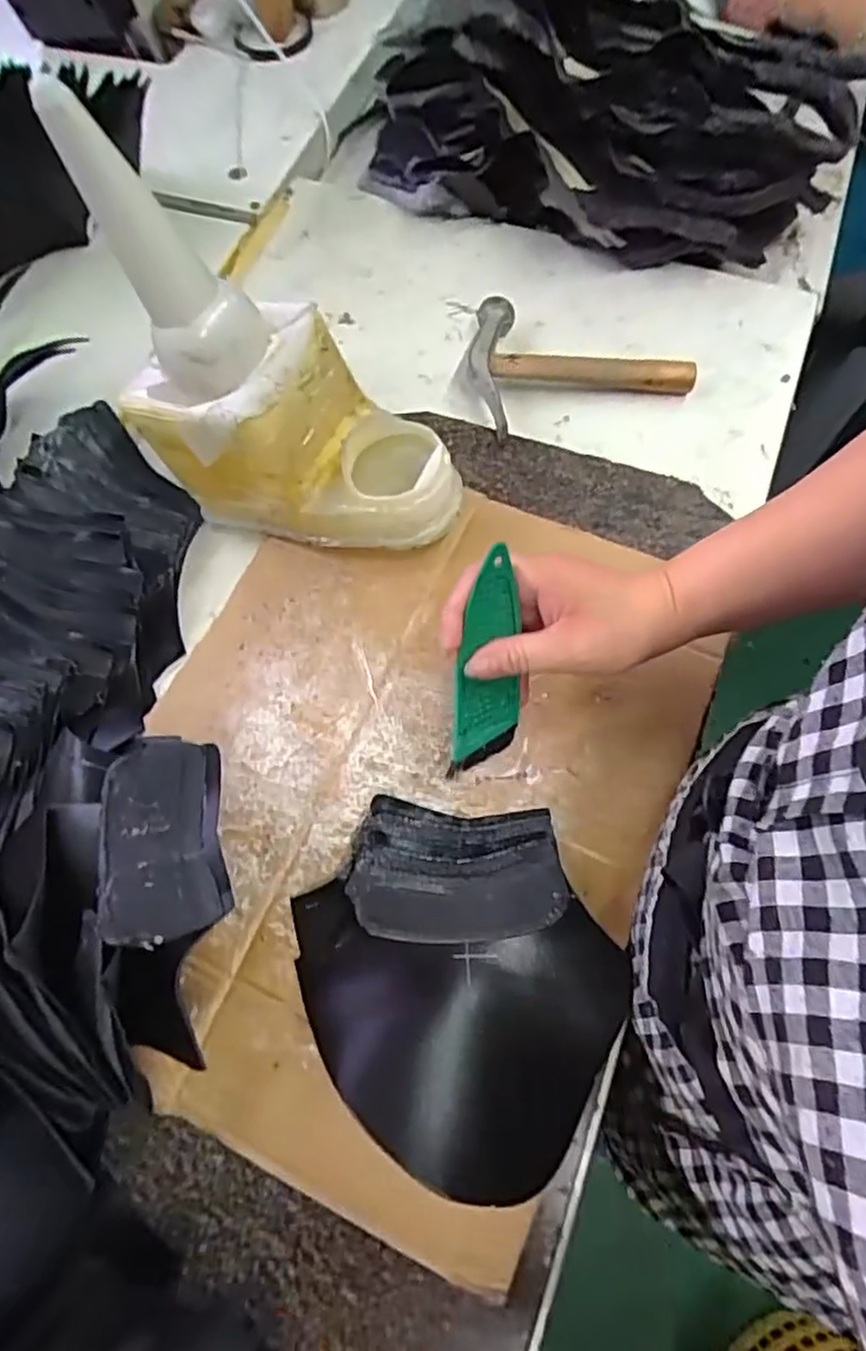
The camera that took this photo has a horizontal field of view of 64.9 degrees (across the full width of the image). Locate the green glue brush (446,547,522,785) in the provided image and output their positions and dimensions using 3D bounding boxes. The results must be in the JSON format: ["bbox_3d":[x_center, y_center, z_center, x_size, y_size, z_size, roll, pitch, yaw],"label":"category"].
[{"bbox_3d":[0.033,-0.002,0.382,0.042,0.125,0.007,-6,27,-23],"label":"green glue brush"}]

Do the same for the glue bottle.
[{"bbox_3d":[-0.085,-0.180,0.421,0.208,0.232,0.097,18,72,11],"label":"glue bottle"}]

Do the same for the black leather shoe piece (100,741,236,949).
[{"bbox_3d":[-0.137,0.080,0.347,0.058,0.022,0.122,-18,45,-7],"label":"black leather shoe piece"}]

